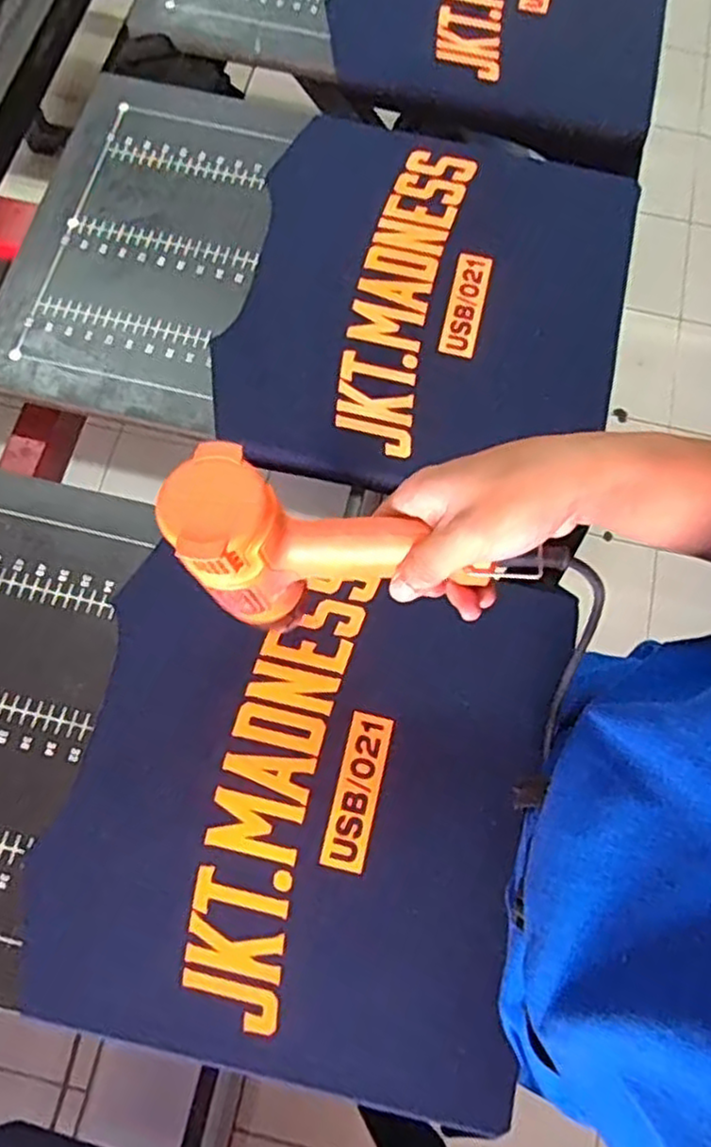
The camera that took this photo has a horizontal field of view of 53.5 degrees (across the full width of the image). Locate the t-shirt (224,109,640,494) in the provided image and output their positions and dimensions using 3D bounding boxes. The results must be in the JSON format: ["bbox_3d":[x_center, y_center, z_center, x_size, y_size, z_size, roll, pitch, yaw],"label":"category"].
[{"bbox_3d":[0.078,-0.277,0.703,0.366,0.027,0.412,11,71,3],"label":"t-shirt"}]

